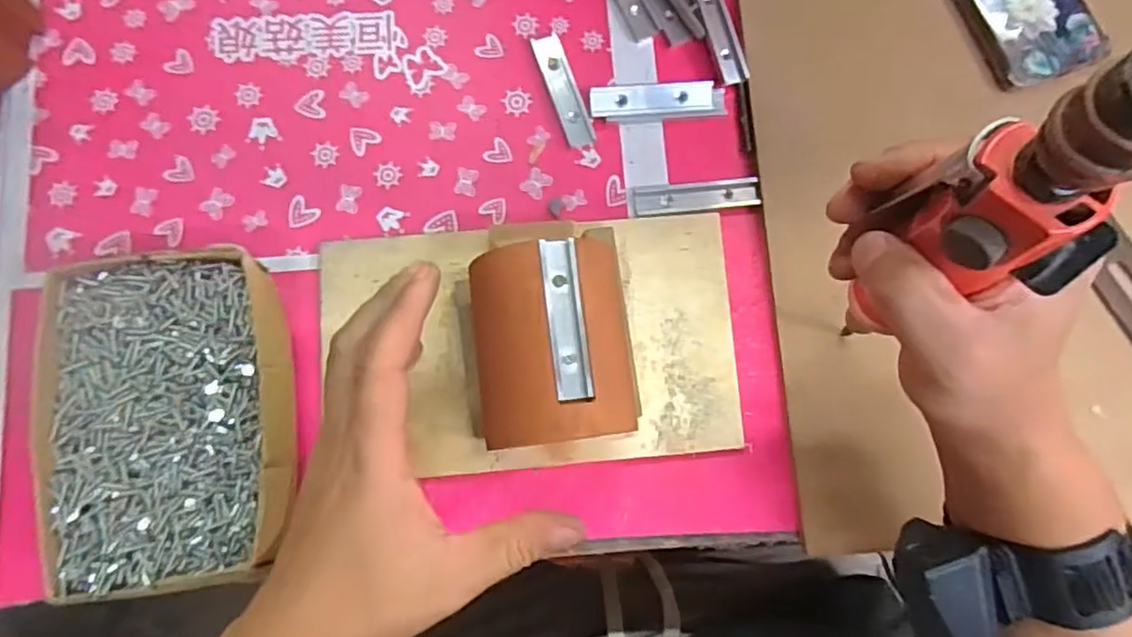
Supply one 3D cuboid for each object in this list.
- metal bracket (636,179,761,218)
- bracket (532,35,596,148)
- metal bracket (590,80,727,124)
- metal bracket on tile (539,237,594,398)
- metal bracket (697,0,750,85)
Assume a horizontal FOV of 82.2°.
[{"bbox_3d":[0.084,-0.079,0.418,0.080,0.004,0.021,-6,82,-3],"label":"metal bracket"},{"bbox_3d":[-0.001,-0.150,0.427,0.019,0.004,0.079,-18,83,-5],"label":"bracket"},{"bbox_3d":[0.061,-0.142,0.424,0.087,0.008,0.023,-4,82,-3],"label":"metal bracket"},{"bbox_3d":[0.000,0.000,0.318,0.018,0.004,0.079,-4,79,-17],"label":"metal bracket on tile"},{"bbox_3d":[0.101,-0.191,0.428,0.019,0.009,0.076,-17,83,-5],"label":"metal bracket"}]

